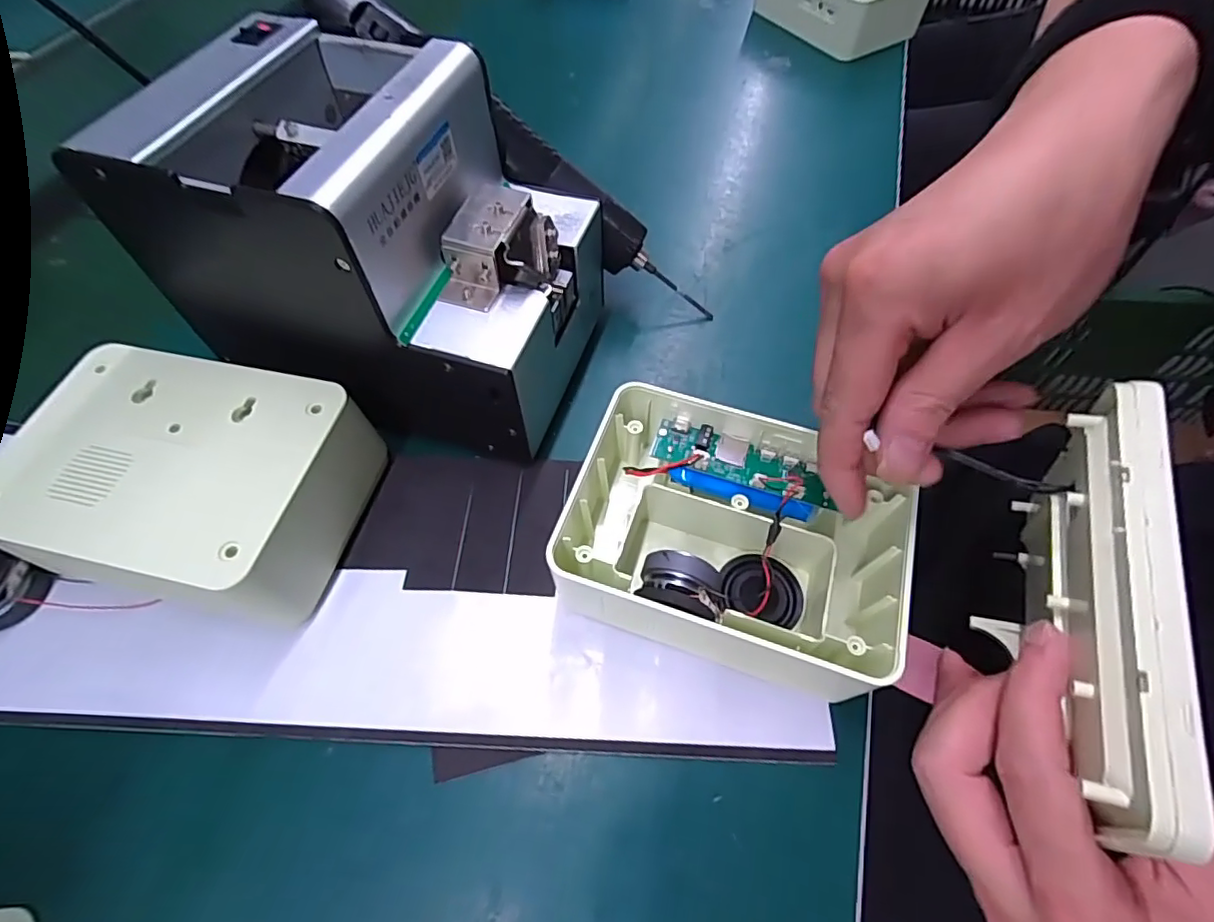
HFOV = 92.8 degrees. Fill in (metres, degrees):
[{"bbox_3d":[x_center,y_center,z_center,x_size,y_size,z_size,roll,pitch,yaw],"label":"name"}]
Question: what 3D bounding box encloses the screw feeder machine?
[{"bbox_3d":[-0.104,-0.105,0.295,0.171,0.148,0.125,15,60,12],"label":"screw feeder machine"}]

